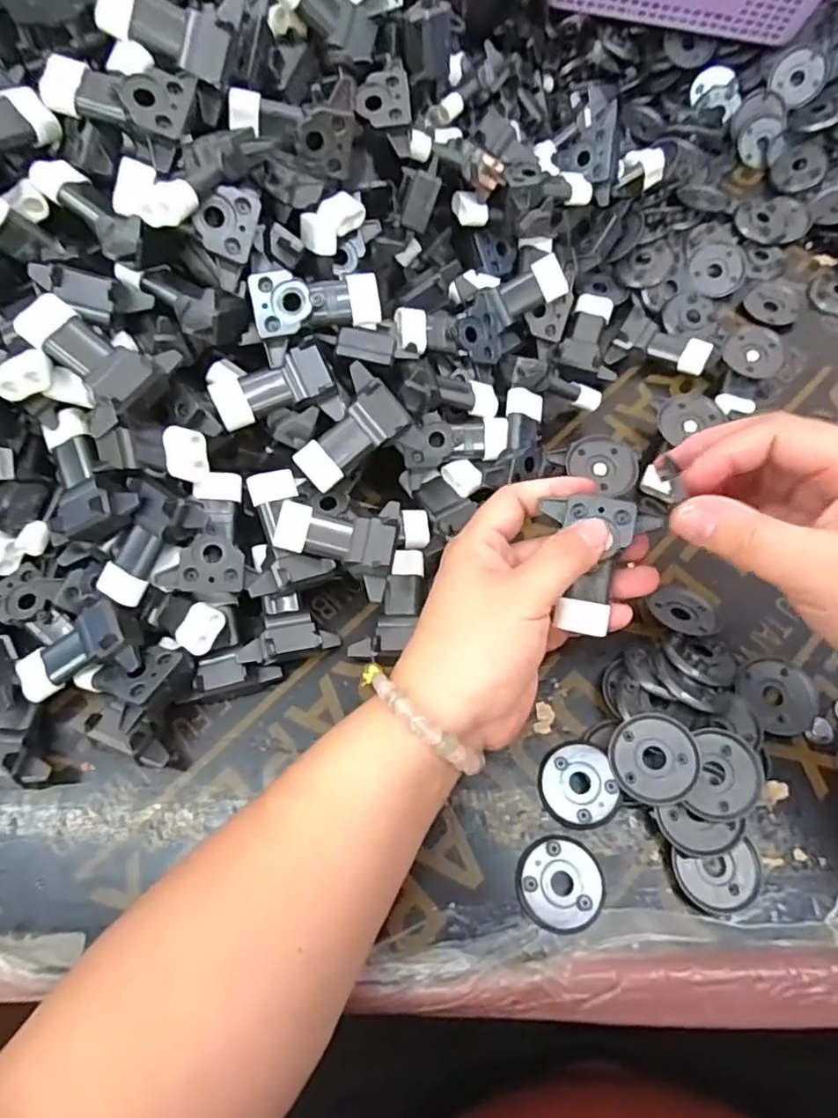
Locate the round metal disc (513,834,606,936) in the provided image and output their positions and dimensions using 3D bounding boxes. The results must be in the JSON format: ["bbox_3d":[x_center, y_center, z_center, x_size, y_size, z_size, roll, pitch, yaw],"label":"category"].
[{"bbox_3d":[0.070,0.160,0.303,0.042,0.008,0.041,0,66,1],"label":"round metal disc"}]

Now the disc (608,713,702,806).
[{"bbox_3d":[0.119,0.101,0.311,0.041,0.006,0.043,-4,78,17],"label":"disc"}]

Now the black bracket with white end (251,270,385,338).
[{"bbox_3d":[-0.055,-0.138,0.332,0.066,0.020,0.031,-10,100,-13],"label":"black bracket with white end"}]

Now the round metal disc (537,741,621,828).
[{"bbox_3d":[0.082,0.116,0.319,0.039,0.008,0.043,-24,58,14],"label":"round metal disc"}]

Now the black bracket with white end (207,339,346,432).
[{"bbox_3d":[-0.076,-0.099,0.341,0.072,0.027,0.030,-16,105,-9],"label":"black bracket with white end"}]

